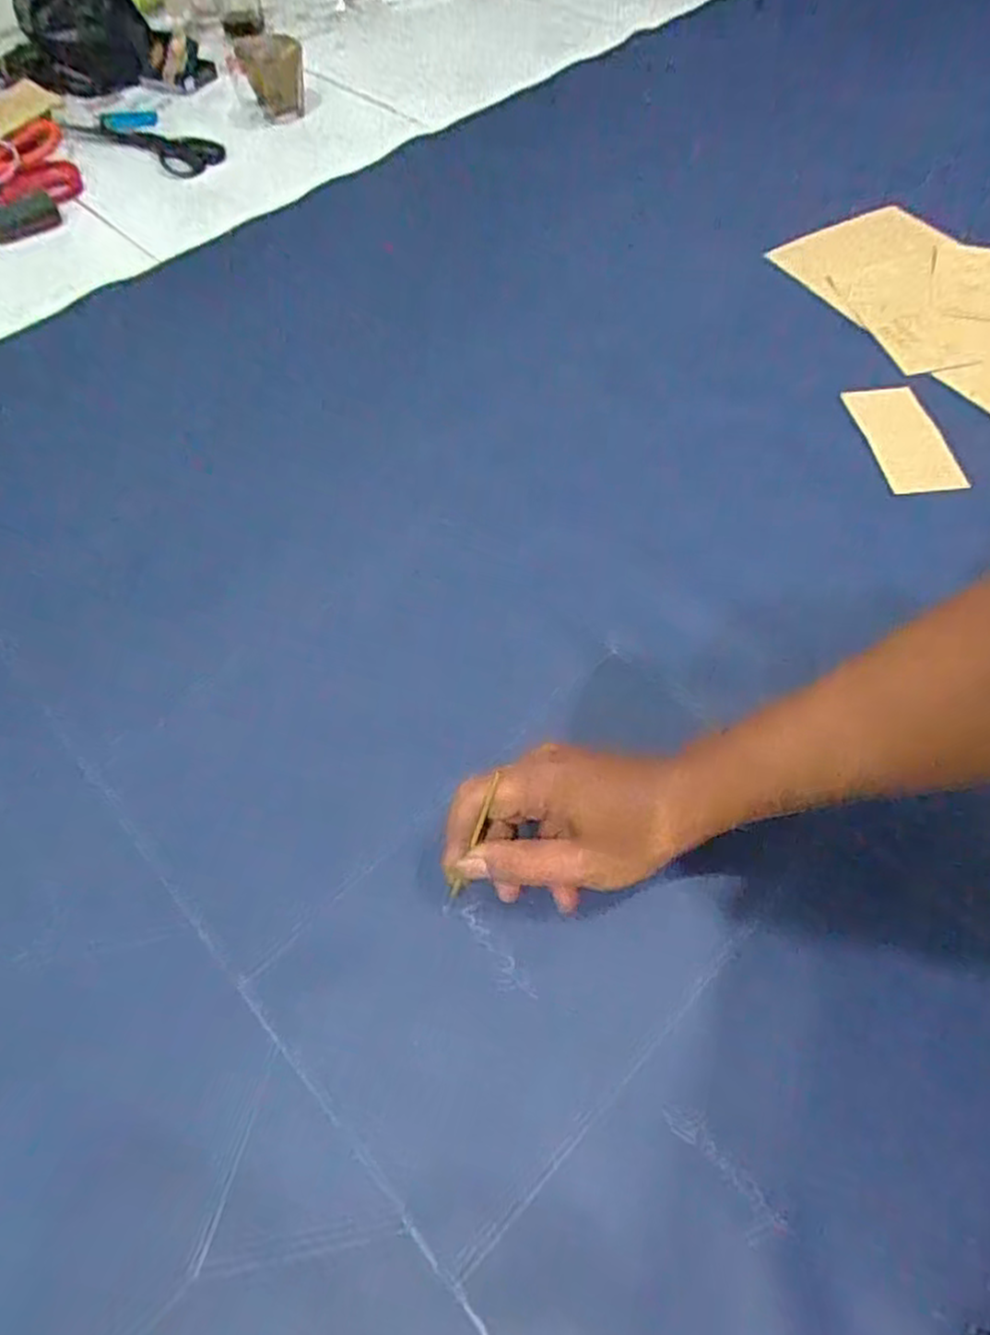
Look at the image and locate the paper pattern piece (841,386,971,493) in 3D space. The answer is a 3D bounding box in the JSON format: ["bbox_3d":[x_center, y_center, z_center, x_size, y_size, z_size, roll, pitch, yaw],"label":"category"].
[{"bbox_3d":[0.334,-0.187,0.584,0.057,0.007,0.117,-10,59,2],"label":"paper pattern piece"}]

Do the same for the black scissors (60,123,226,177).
[{"bbox_3d":[-0.420,-0.638,0.864,0.227,0.013,0.083,28,64,19],"label":"black scissors"}]

